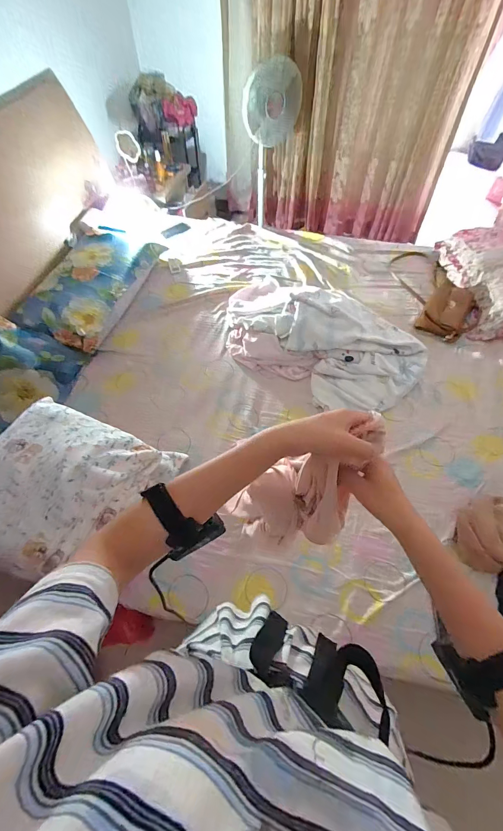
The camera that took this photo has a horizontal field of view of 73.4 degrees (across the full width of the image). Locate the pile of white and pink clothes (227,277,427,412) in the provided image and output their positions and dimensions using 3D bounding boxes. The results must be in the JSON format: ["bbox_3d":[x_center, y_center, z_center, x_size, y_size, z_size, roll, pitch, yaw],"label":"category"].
[{"bbox_3d":[0.235,-0.323,1.311,0.804,0.189,0.461,35,64,20],"label":"pile of white and pink clothes"}]

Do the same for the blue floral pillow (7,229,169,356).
[{"bbox_3d":[-0.694,-0.582,1.456,0.369,0.090,0.723,11,58,6],"label":"blue floral pillow"}]

